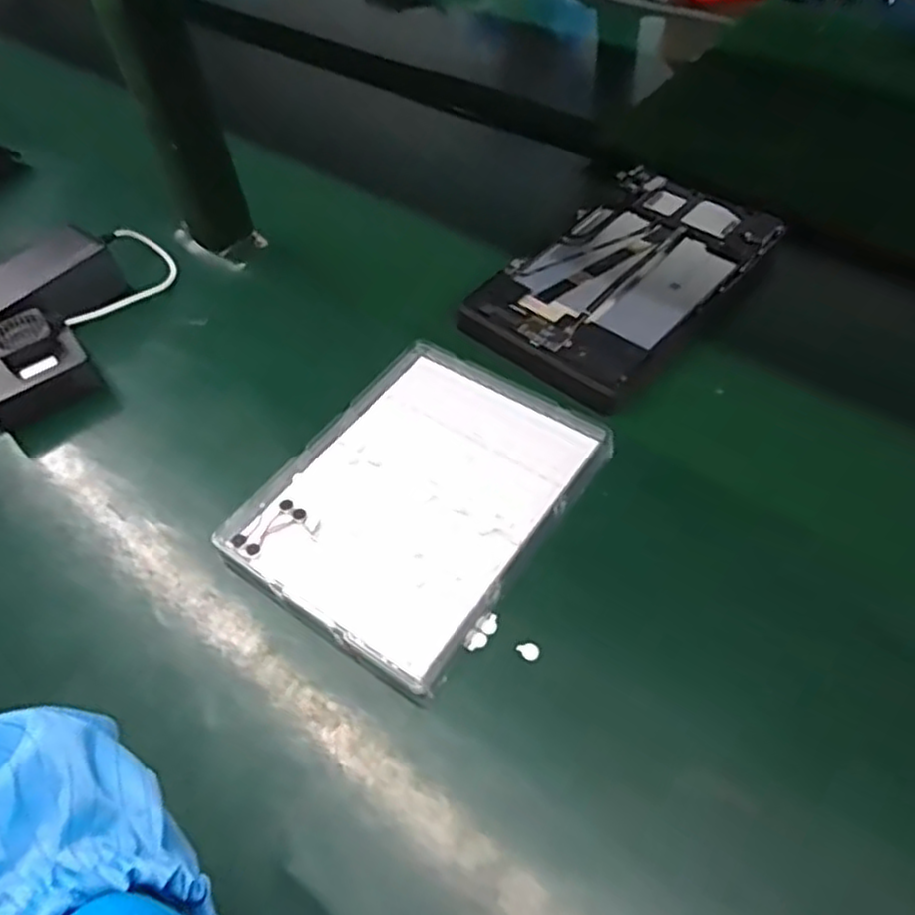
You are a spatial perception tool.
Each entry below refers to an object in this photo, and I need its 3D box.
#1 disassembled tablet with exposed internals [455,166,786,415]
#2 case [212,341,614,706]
[{"bbox_3d":[0.136,-0.149,0.576,0.146,0.017,0.247,35,63,28],"label":"disassembled tablet with exposed internals"},{"bbox_3d":[-0.025,0.022,0.461,0.168,0.020,0.214,29,60,25],"label":"case"}]

